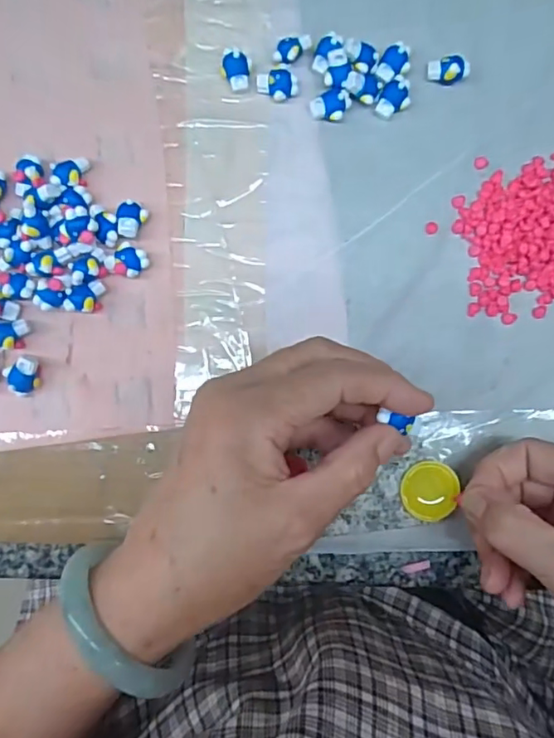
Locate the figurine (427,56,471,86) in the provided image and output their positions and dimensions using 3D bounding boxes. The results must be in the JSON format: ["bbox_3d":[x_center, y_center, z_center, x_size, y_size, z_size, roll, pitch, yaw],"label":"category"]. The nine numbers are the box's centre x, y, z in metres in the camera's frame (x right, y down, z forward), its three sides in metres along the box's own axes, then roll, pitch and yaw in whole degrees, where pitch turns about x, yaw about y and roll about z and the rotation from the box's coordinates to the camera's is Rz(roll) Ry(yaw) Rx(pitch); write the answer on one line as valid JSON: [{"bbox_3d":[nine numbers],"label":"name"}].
[{"bbox_3d":[0.093,-0.162,0.294,0.021,0.009,0.014,-1,87,-2],"label":"figurine"}]

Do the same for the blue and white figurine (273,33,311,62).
[{"bbox_3d":[0.008,-0.169,0.292,0.021,0.008,0.012,-13,87,-2],"label":"blue and white figurine"}]

